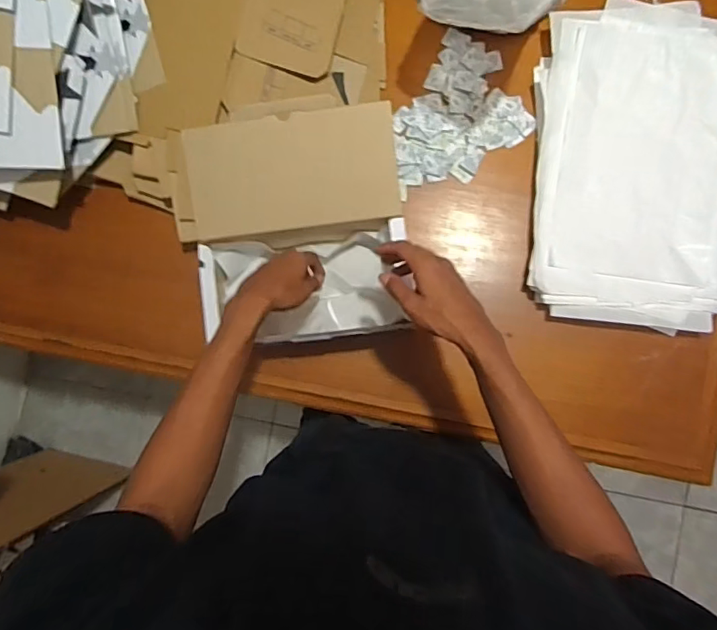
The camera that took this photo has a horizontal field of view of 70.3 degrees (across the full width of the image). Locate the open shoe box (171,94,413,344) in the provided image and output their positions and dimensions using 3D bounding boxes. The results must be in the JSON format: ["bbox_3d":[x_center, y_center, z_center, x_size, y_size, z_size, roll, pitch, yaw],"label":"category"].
[{"bbox_3d":[-0.098,-0.110,0.709,0.313,0.136,0.283,-6,88,4],"label":"open shoe box"}]

